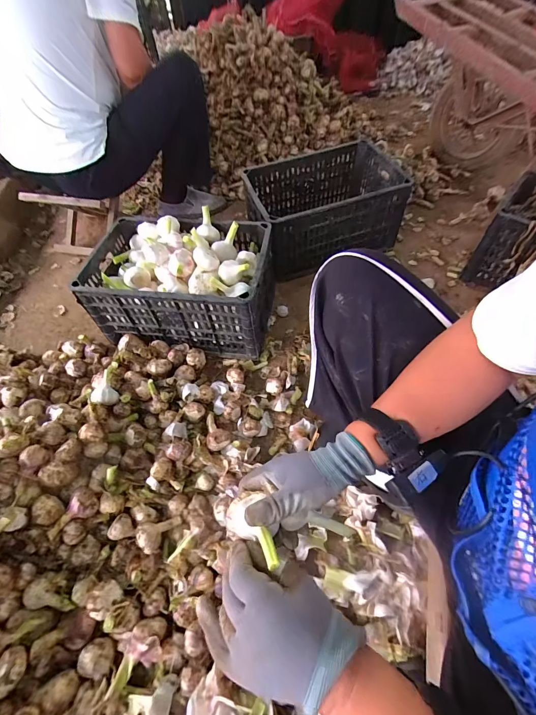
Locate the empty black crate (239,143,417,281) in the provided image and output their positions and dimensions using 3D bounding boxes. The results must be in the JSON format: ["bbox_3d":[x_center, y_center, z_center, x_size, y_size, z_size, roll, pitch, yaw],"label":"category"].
[{"bbox_3d":[0.192,-0.534,1.076,0.510,0.206,0.379,-18,57,-8],"label":"empty black crate"}]

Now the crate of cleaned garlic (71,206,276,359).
[{"bbox_3d":[-0.230,-0.215,0.868,0.455,0.249,0.314,8,57,8],"label":"crate of cleaned garlic"}]

